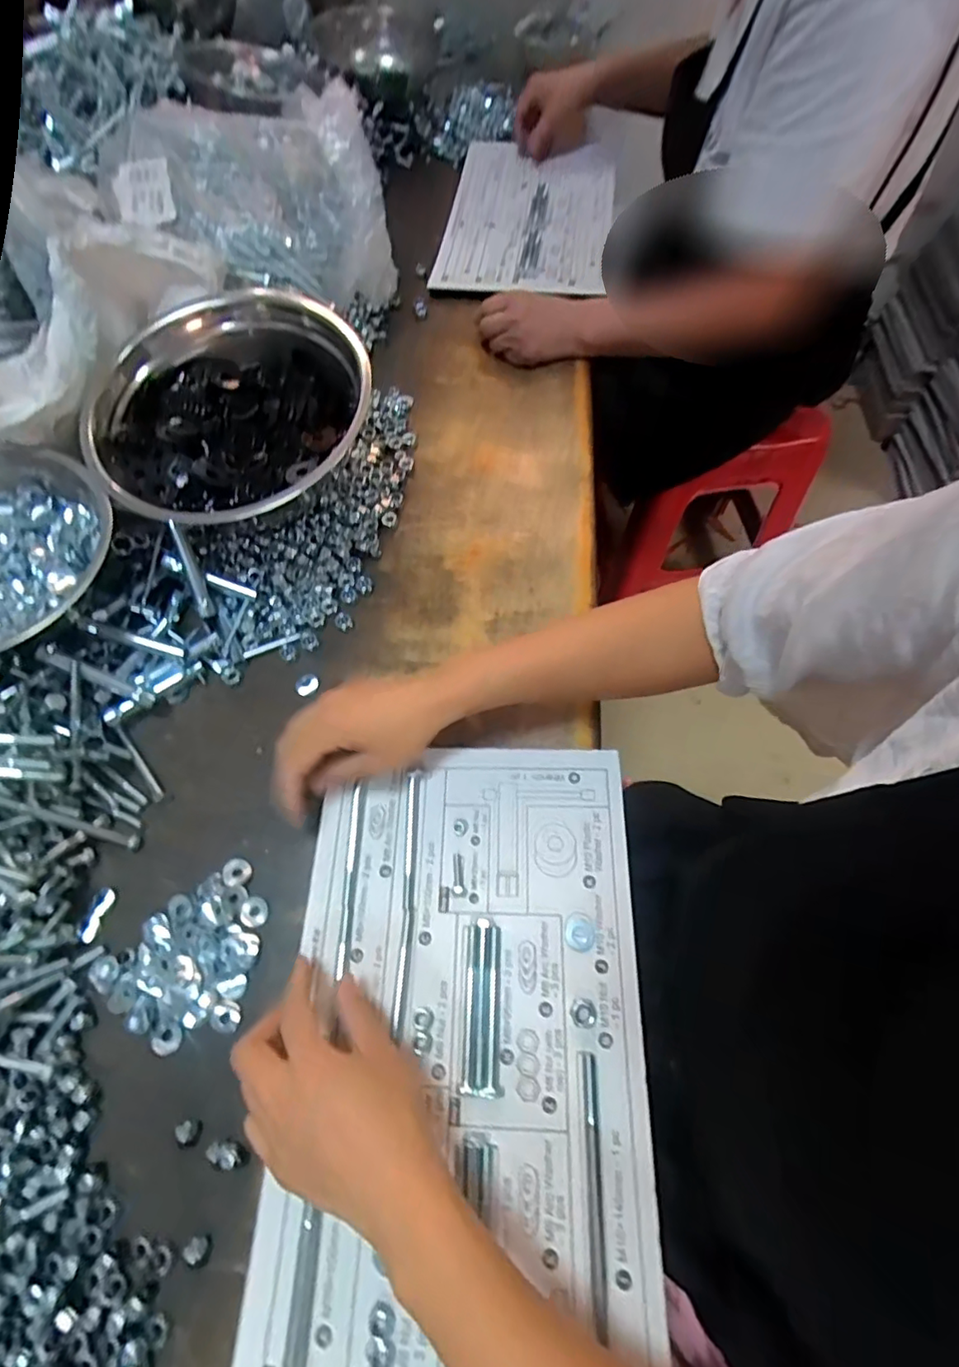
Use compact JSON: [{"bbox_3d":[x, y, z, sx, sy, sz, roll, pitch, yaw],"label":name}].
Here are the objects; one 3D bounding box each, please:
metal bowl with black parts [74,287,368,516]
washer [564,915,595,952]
[{"bbox_3d":[-0.224,-0.241,0.493,0.235,0.090,0.202,-42,70,-17],"label":"metal bowl with black parts"},{"bbox_3d":[0.072,0.178,0.401,0.021,0.004,0.023,-2,64,3],"label":"washer"}]

